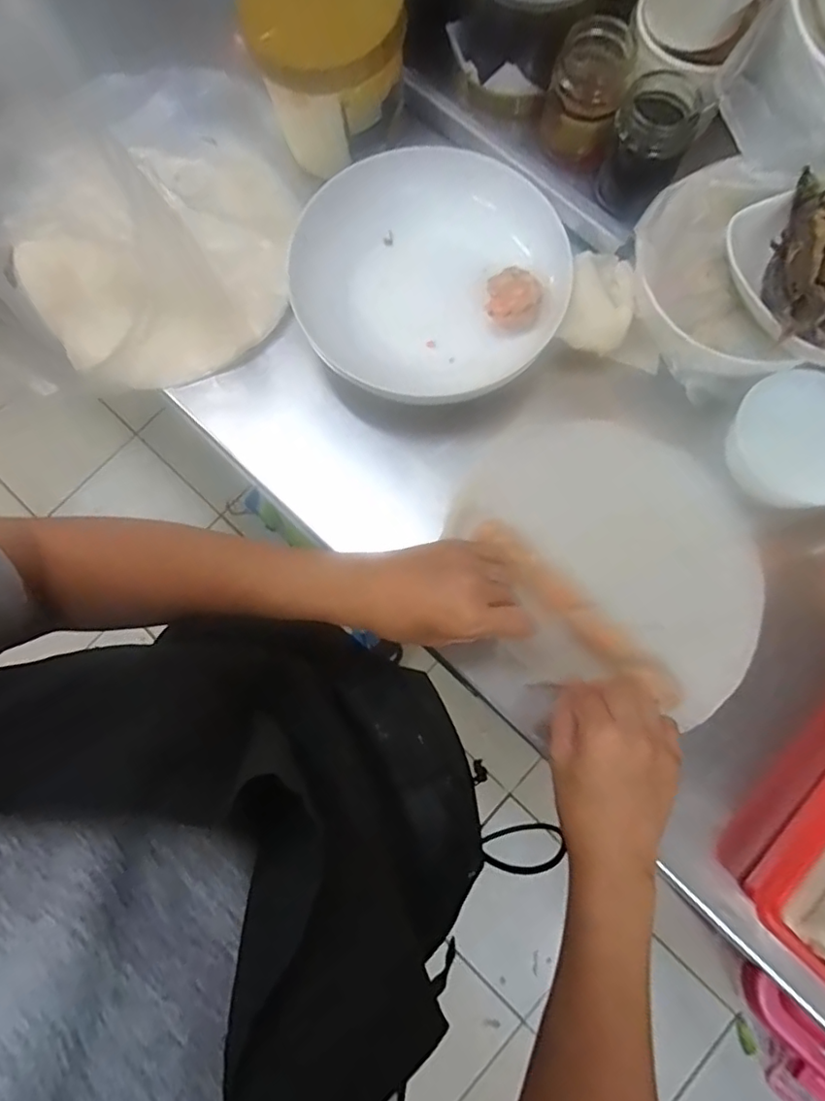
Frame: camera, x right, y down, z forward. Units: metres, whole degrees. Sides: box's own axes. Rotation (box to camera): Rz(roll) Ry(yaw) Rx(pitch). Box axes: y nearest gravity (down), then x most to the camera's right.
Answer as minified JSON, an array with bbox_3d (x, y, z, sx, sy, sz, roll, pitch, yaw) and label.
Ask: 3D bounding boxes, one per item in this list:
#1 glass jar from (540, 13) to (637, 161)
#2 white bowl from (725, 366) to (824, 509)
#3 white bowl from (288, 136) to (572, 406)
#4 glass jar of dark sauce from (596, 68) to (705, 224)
[{"bbox_3d":[0.150,-0.397,0.490,0.061,0.084,0.068,16,80,4],"label":"glass jar"},{"bbox_3d":[0.294,-0.083,0.430,0.085,0.042,0.103,-29,80,-4],"label":"white bowl"},{"bbox_3d":[0.017,-0.227,0.471,0.212,0.040,0.222,0,79,1],"label":"white bowl"},{"bbox_3d":[0.200,-0.344,0.486,0.061,0.094,0.051,27,81,6],"label":"glass jar of dark sauce"}]

